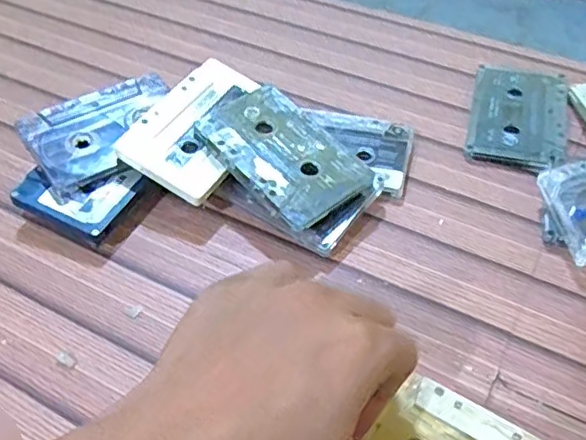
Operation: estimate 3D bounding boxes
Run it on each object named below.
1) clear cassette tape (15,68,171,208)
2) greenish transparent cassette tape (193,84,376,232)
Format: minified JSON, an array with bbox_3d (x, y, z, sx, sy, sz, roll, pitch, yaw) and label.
[{"bbox_3d":[-0.117,-0.058,0.389,0.100,0.008,0.064,-31,71,-25],"label":"clear cassette tape"},{"bbox_3d":[-0.005,-0.043,0.370,0.069,0.007,0.100,-32,63,-29],"label":"greenish transparent cassette tape"}]

